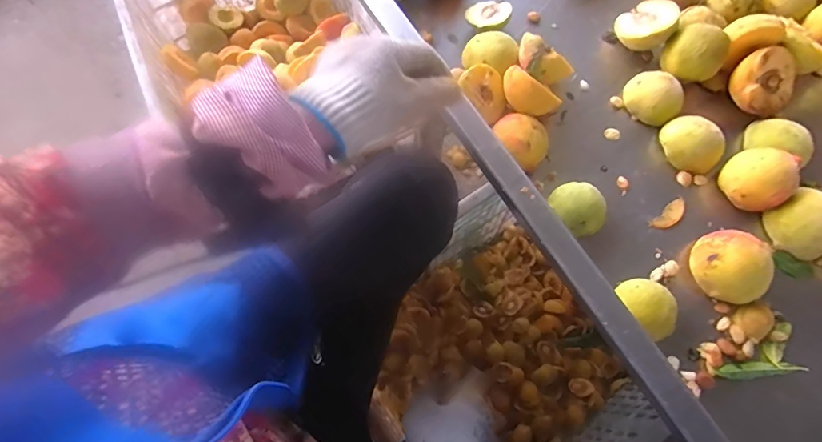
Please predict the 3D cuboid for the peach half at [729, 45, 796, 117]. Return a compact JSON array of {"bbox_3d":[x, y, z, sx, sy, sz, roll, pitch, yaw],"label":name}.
[{"bbox_3d":[0.357,-0.142,0.474,0.058,0.035,0.066,28,91,-19],"label":"peach half"}]

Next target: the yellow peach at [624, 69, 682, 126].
[{"bbox_3d":[0.252,-0.129,0.478,0.056,0.029,0.047,39,74,13],"label":"yellow peach"}]

